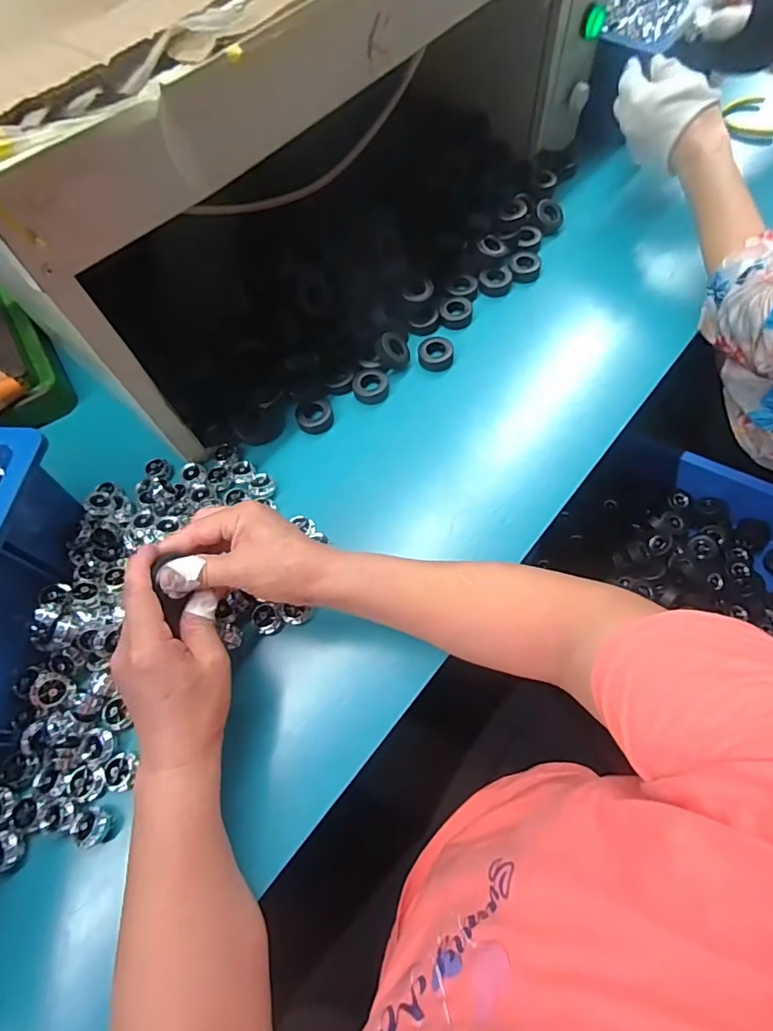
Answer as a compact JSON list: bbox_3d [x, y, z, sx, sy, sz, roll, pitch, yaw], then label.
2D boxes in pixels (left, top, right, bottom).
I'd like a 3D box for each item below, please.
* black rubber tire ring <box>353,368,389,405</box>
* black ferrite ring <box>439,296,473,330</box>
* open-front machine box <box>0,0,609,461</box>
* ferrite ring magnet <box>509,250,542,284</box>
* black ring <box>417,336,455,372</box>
[{"bbox_3d":[-0.016,-0.133,0.508,0.037,0.016,0.032,-16,66,-6],"label":"black rubber tire ring"},{"bbox_3d":[0.076,-0.223,0.543,0.035,0.013,0.033,2,65,3],"label":"black ferrite ring"},{"bbox_3d":[-0.083,-0.421,0.488,0.308,0.257,0.668,38,72,17],"label":"open-front machine box"},{"bbox_3d":[0.160,-0.286,0.568,0.035,0.017,0.038,14,66,8],"label":"ferrite ring magnet"},{"bbox_3d":[0.052,-0.171,0.520,0.037,0.017,0.031,-6,65,-1],"label":"black ring"}]

